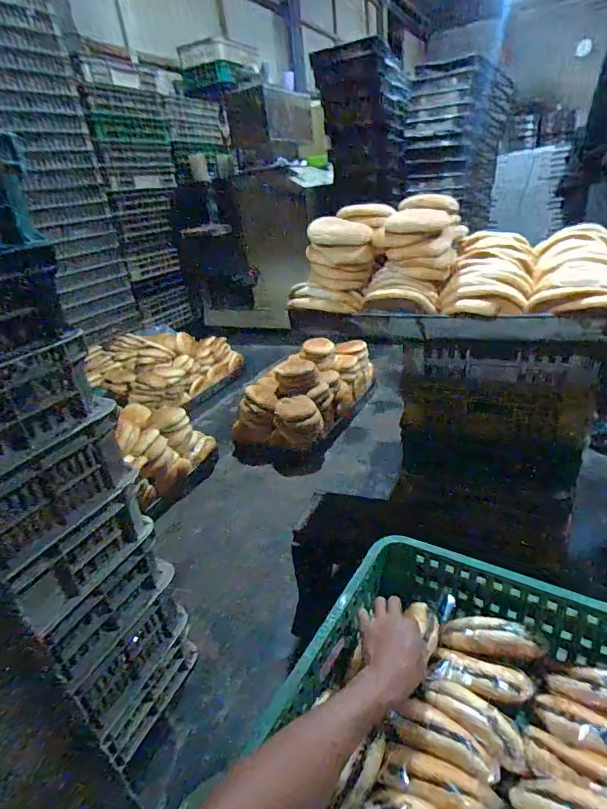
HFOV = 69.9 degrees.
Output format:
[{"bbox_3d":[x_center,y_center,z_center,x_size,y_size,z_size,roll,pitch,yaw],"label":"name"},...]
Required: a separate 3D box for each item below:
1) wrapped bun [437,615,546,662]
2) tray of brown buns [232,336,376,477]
[{"bbox_3d":[0.286,0.351,0.651,0.152,0.050,0.040,-2,27,10],"label":"wrapped bun"},{"bbox_3d":[0.009,-0.054,1.936,0.417,0.311,0.720,6,30,24],"label":"tray of brown buns"}]

